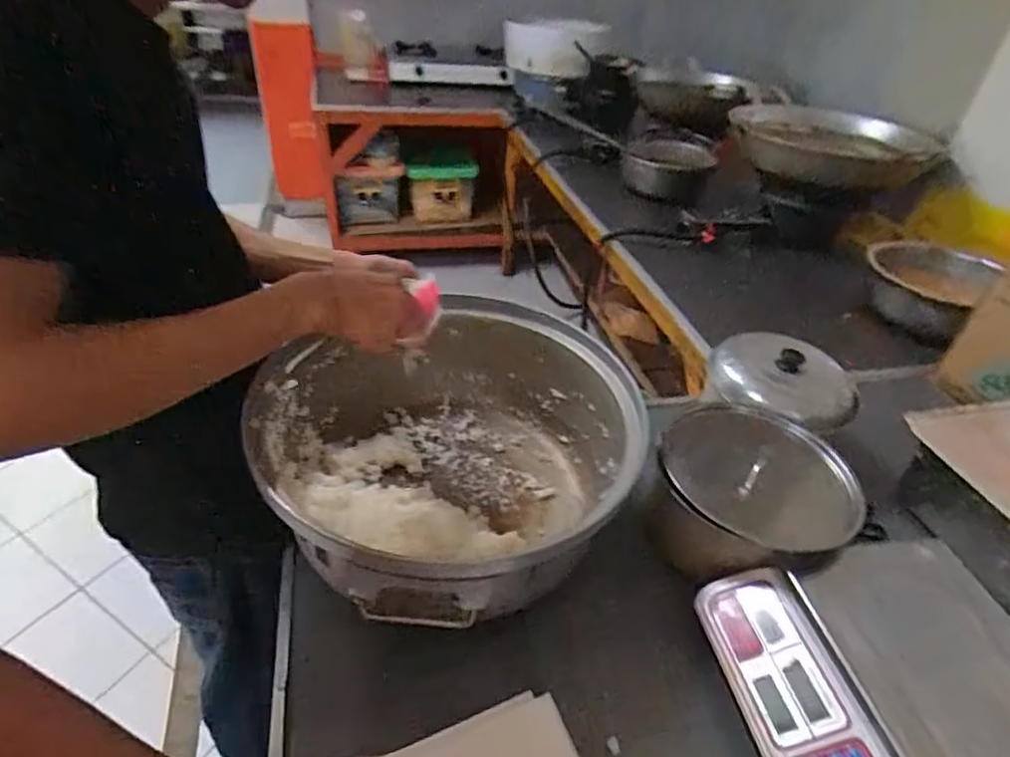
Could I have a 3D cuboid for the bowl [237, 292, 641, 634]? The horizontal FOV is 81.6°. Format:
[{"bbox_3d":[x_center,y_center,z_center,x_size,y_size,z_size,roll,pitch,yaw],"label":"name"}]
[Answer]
[{"bbox_3d":[-0.067,0.094,0.767,0.424,0.191,0.469,17,39,15],"label":"bowl"}]

